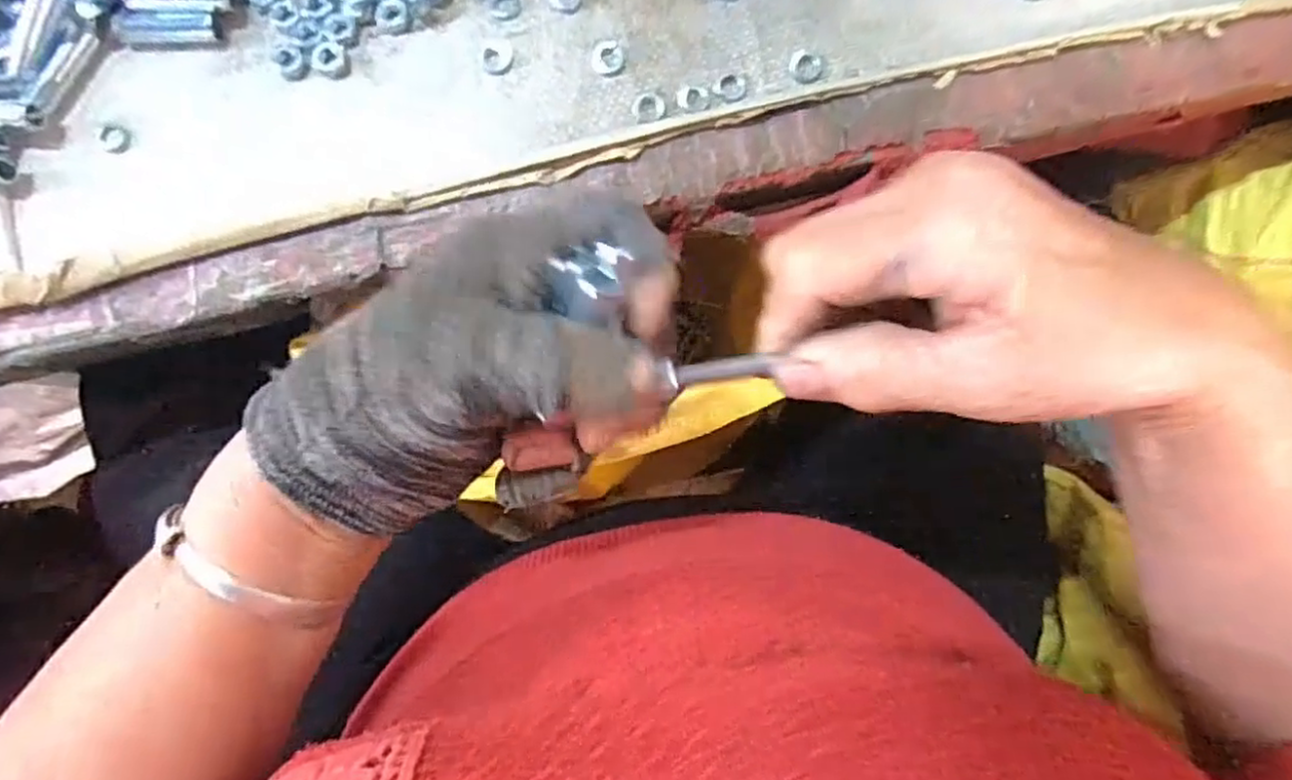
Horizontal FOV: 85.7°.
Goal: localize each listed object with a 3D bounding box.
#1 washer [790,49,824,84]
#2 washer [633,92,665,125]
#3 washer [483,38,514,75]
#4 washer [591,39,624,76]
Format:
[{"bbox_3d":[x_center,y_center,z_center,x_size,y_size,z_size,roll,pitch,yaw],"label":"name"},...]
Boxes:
[{"bbox_3d":[0.072,-0.146,0.312,0.015,0.004,0.014,0,86,-1],"label":"washer"},{"bbox_3d":[0.001,-0.127,0.313,0.015,0.004,0.015,0,86,-1],"label":"washer"},{"bbox_3d":[-0.066,-0.150,0.314,0.013,0.004,0.015,5,86,0],"label":"washer"},{"bbox_3d":[-0.017,-0.150,0.313,0.014,0.004,0.015,-6,86,-1],"label":"washer"}]

